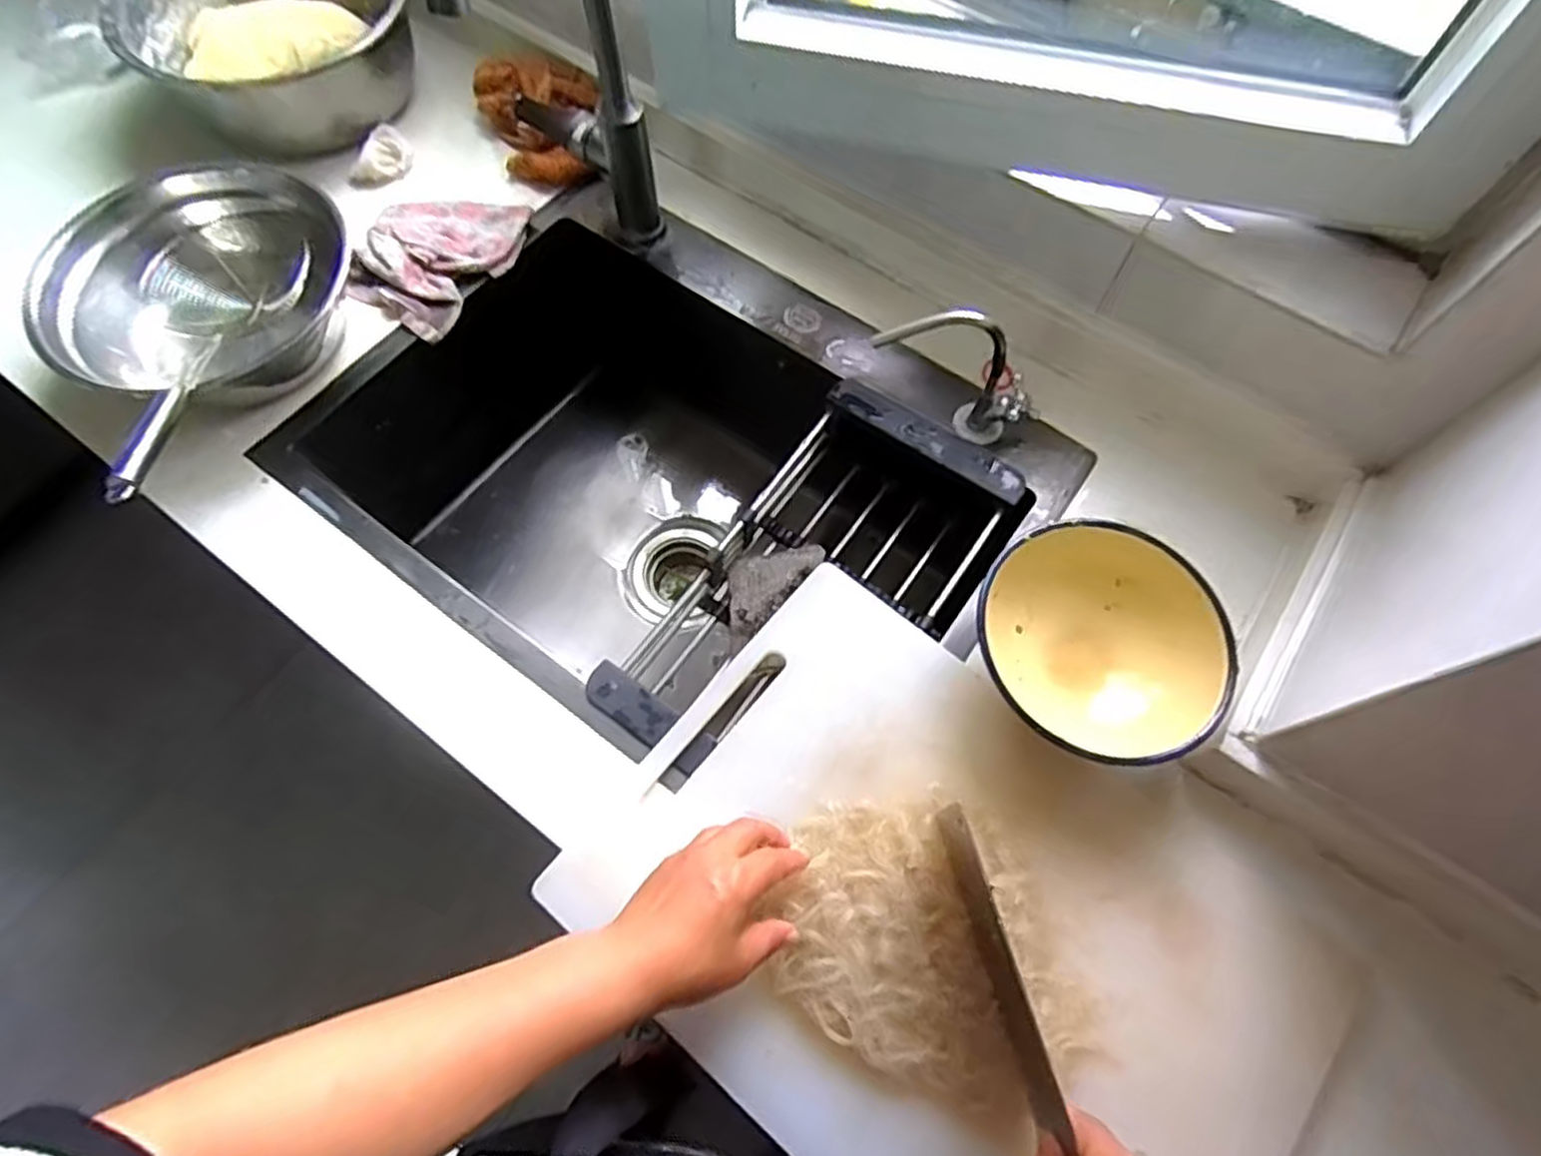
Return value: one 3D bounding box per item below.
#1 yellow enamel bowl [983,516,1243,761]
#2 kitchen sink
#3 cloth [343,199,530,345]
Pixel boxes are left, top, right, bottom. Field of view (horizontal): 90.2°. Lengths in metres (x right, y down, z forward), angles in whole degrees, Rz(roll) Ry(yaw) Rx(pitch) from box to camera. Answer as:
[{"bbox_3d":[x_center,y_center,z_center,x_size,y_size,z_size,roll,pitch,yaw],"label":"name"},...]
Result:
[{"bbox_3d":[0.225,0.049,0.539,0.162,0.064,0.161,0,67,0],"label":"yellow enamel bowl"},{"bbox_3d":[-0.060,-0.069,0.747,0.538,0.255,0.465,34,71,13],"label":"kitchen sink"},{"bbox_3d":[-0.311,-0.301,0.708,0.103,0.034,0.166,21,68,9],"label":"cloth"}]

